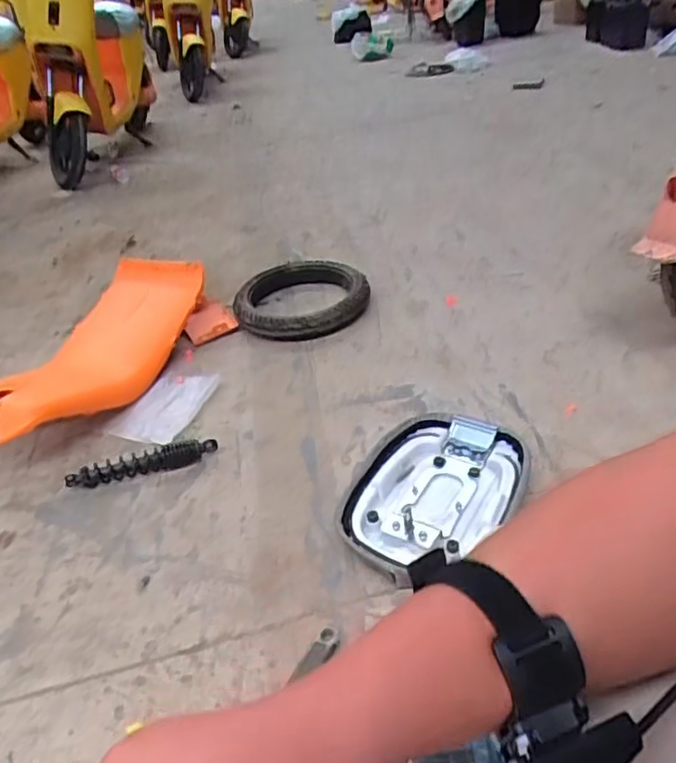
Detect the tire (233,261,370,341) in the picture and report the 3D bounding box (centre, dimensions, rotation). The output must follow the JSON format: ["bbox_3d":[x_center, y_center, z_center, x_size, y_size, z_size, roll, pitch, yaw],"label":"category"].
[{"bbox_3d":[-0.097,-0.236,1.671,0.346,0.082,0.345,-7,36,-2],"label":"tire"}]

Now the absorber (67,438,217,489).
[{"bbox_3d":[-0.378,0.156,1.206,0.278,0.038,0.046,-12,36,-8],"label":"absorber"}]

